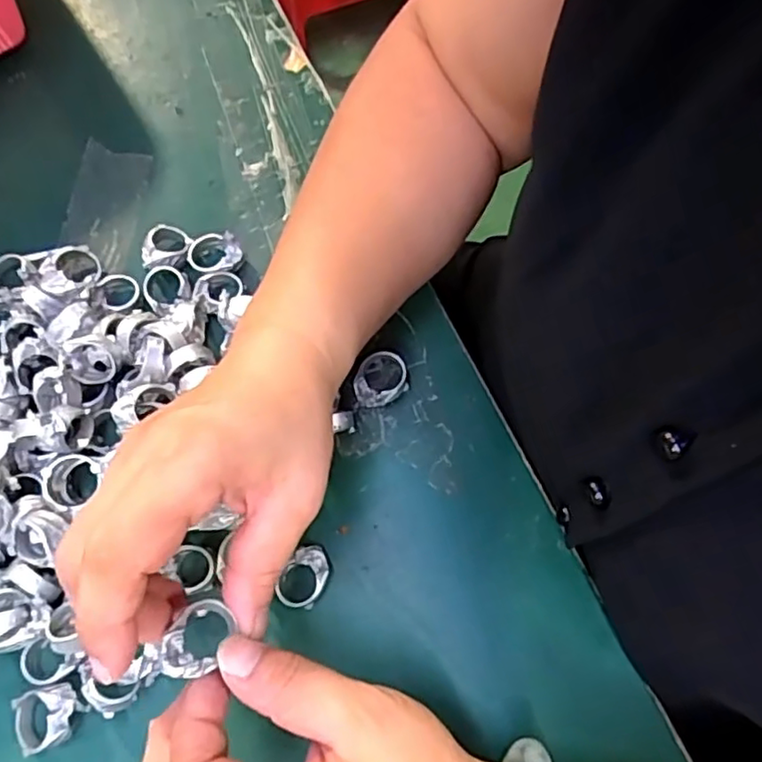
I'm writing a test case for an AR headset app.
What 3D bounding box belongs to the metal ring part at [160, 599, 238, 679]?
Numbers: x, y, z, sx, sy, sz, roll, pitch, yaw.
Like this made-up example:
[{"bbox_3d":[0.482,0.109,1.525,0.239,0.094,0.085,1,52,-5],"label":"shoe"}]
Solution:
[{"bbox_3d":[-0.064,0.091,0.220,0.019,0.013,0.025,28,73,10],"label":"metal ring part"}]

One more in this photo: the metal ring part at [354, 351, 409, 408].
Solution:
[{"bbox_3d":[0.000,-0.001,0.320,0.028,0.013,0.025,-15,71,-2],"label":"metal ring part"}]

